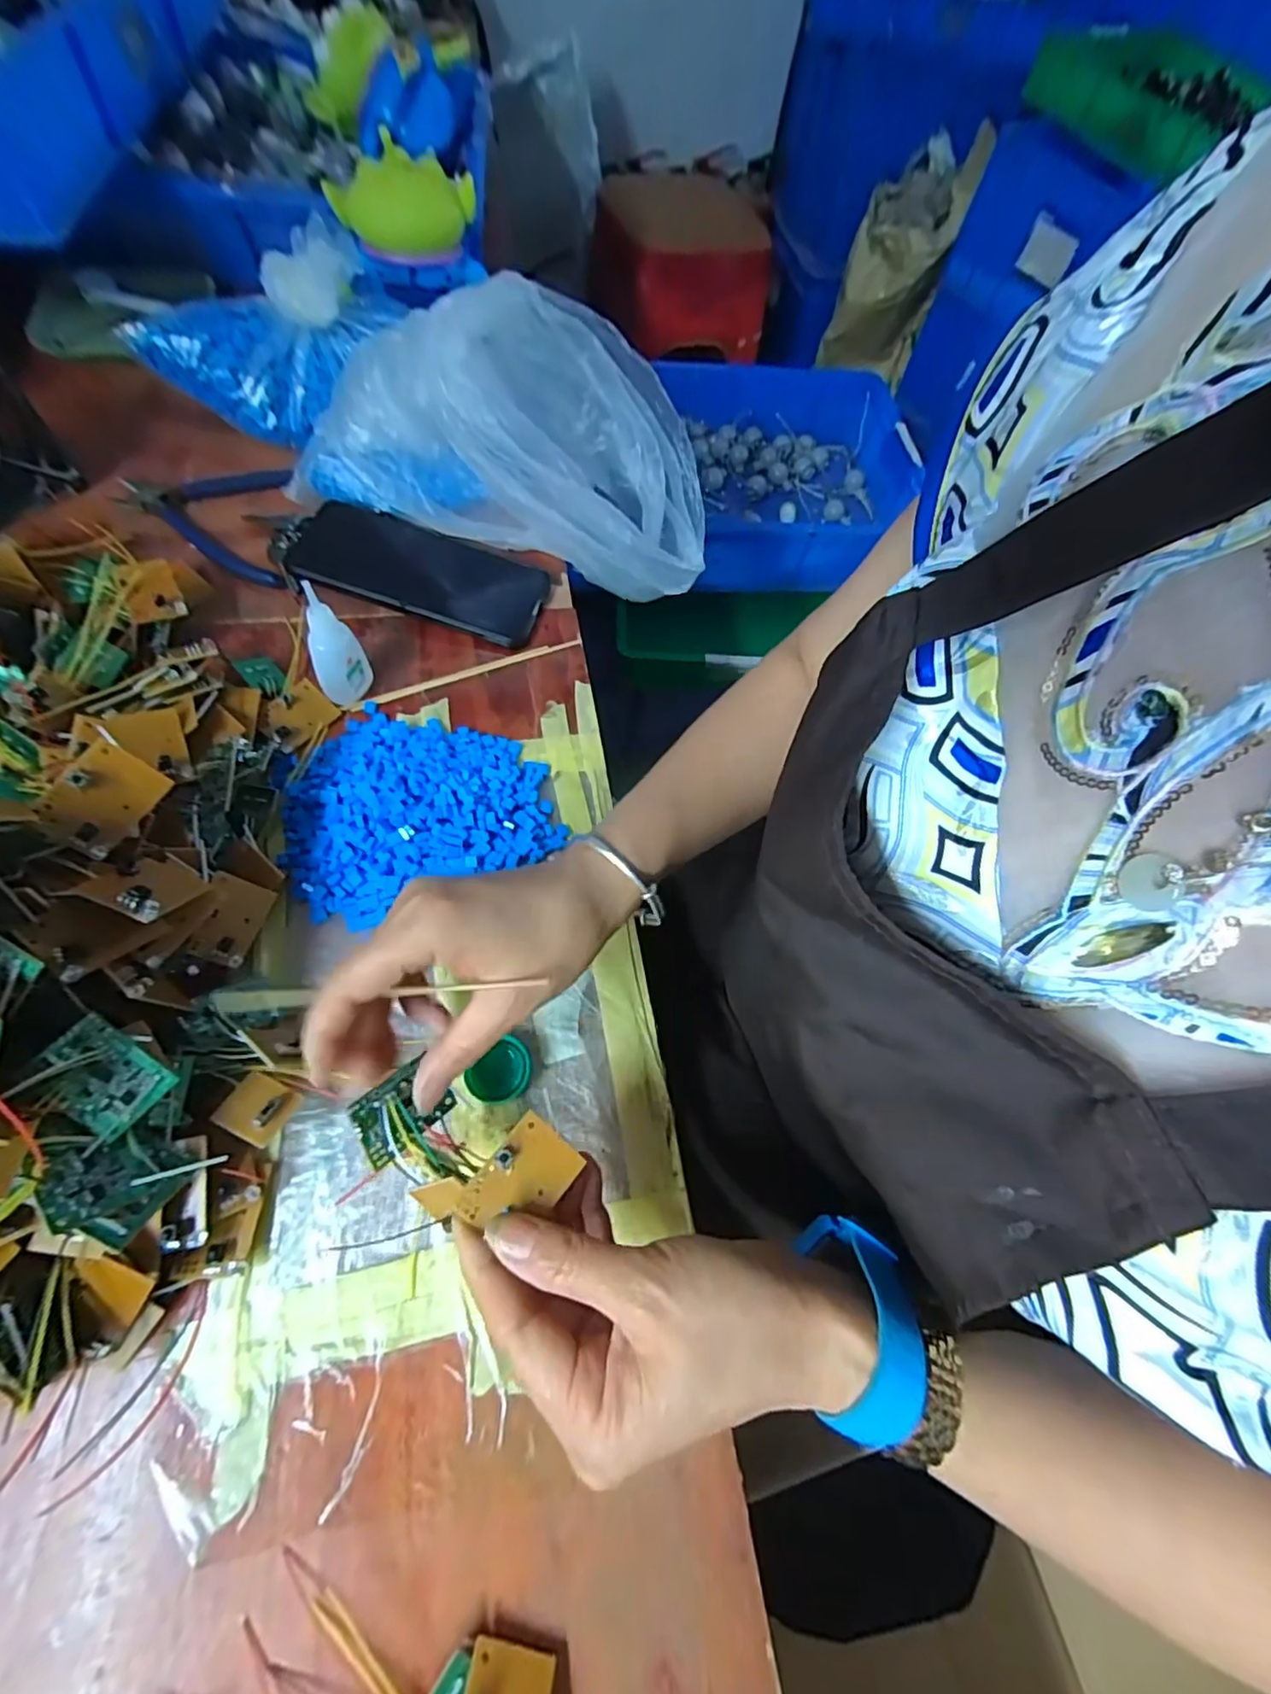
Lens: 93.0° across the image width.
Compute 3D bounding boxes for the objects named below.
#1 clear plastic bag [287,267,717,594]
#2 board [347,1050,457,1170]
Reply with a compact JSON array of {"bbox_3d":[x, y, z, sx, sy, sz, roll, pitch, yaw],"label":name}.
[{"bbox_3d":[-0.100,-0.308,0.459,0.320,0.145,0.135,6,65,-3],"label":"clear plastic bag"},{"bbox_3d":[-0.098,0.109,0.253,0.038,0.004,0.028,-32,95,-41],"label":"board"}]

